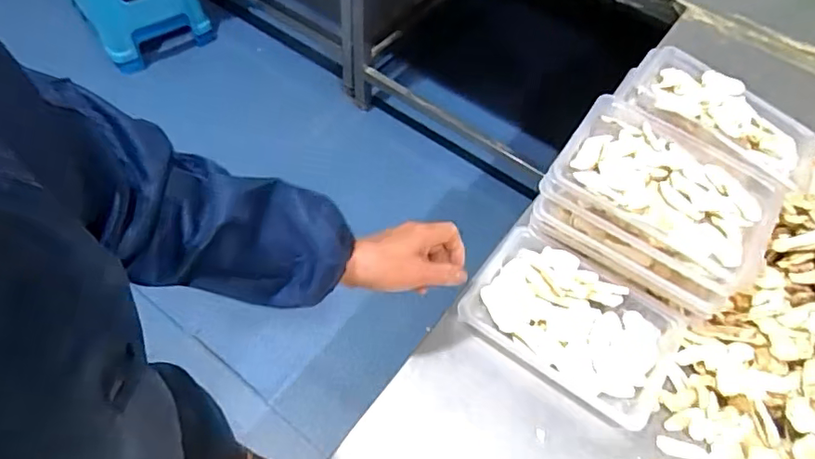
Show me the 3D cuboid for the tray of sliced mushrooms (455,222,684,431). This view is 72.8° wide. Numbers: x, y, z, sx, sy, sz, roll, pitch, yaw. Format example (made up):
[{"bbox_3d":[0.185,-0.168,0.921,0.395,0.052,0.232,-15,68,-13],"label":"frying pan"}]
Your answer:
[{"bbox_3d":[0.176,0.099,0.596,0.211,0.034,0.140,30,60,16],"label":"tray of sliced mushrooms"}]

